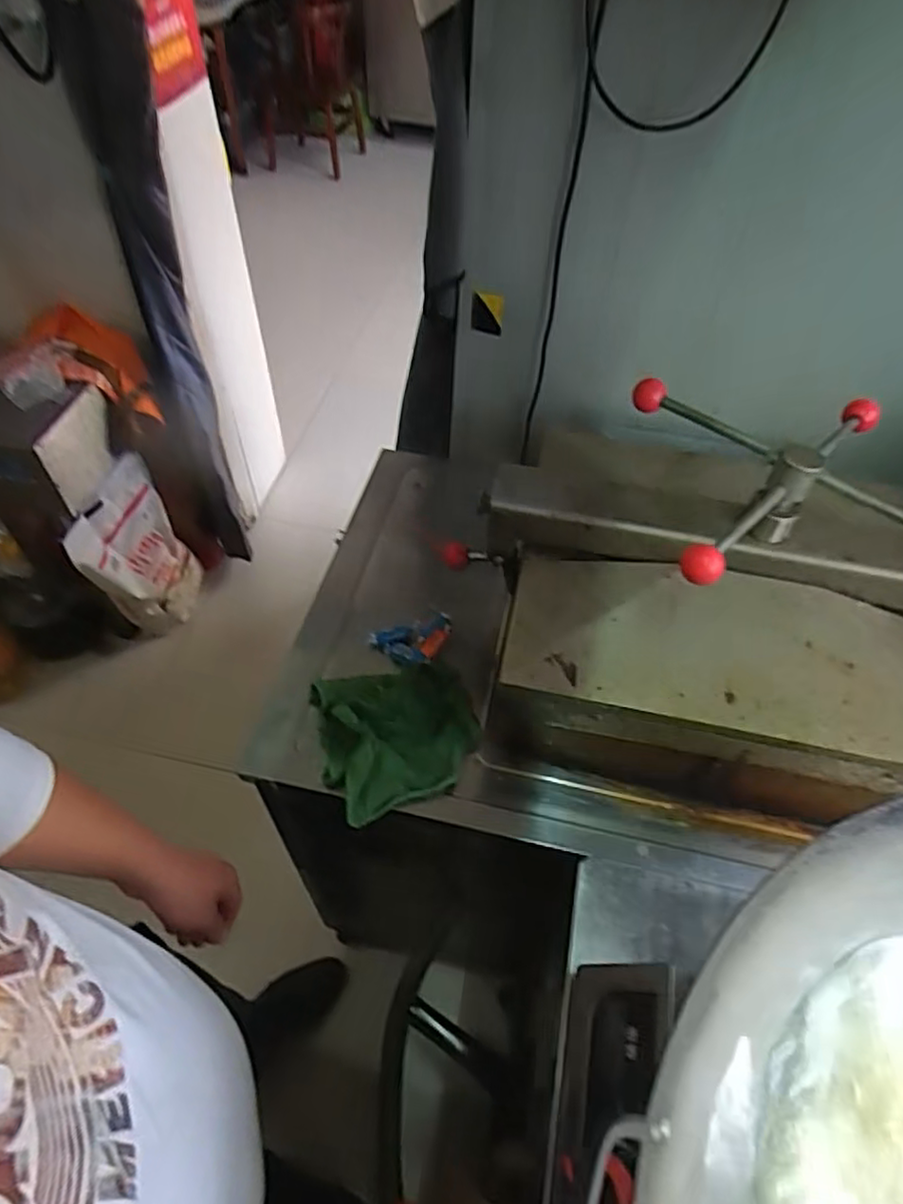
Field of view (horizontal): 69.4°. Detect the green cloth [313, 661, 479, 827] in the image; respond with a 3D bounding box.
[{"bbox_3d":[-0.060,0.139,0.723,0.167,0.048,0.165,-19,55,-17],"label":"green cloth"}]

